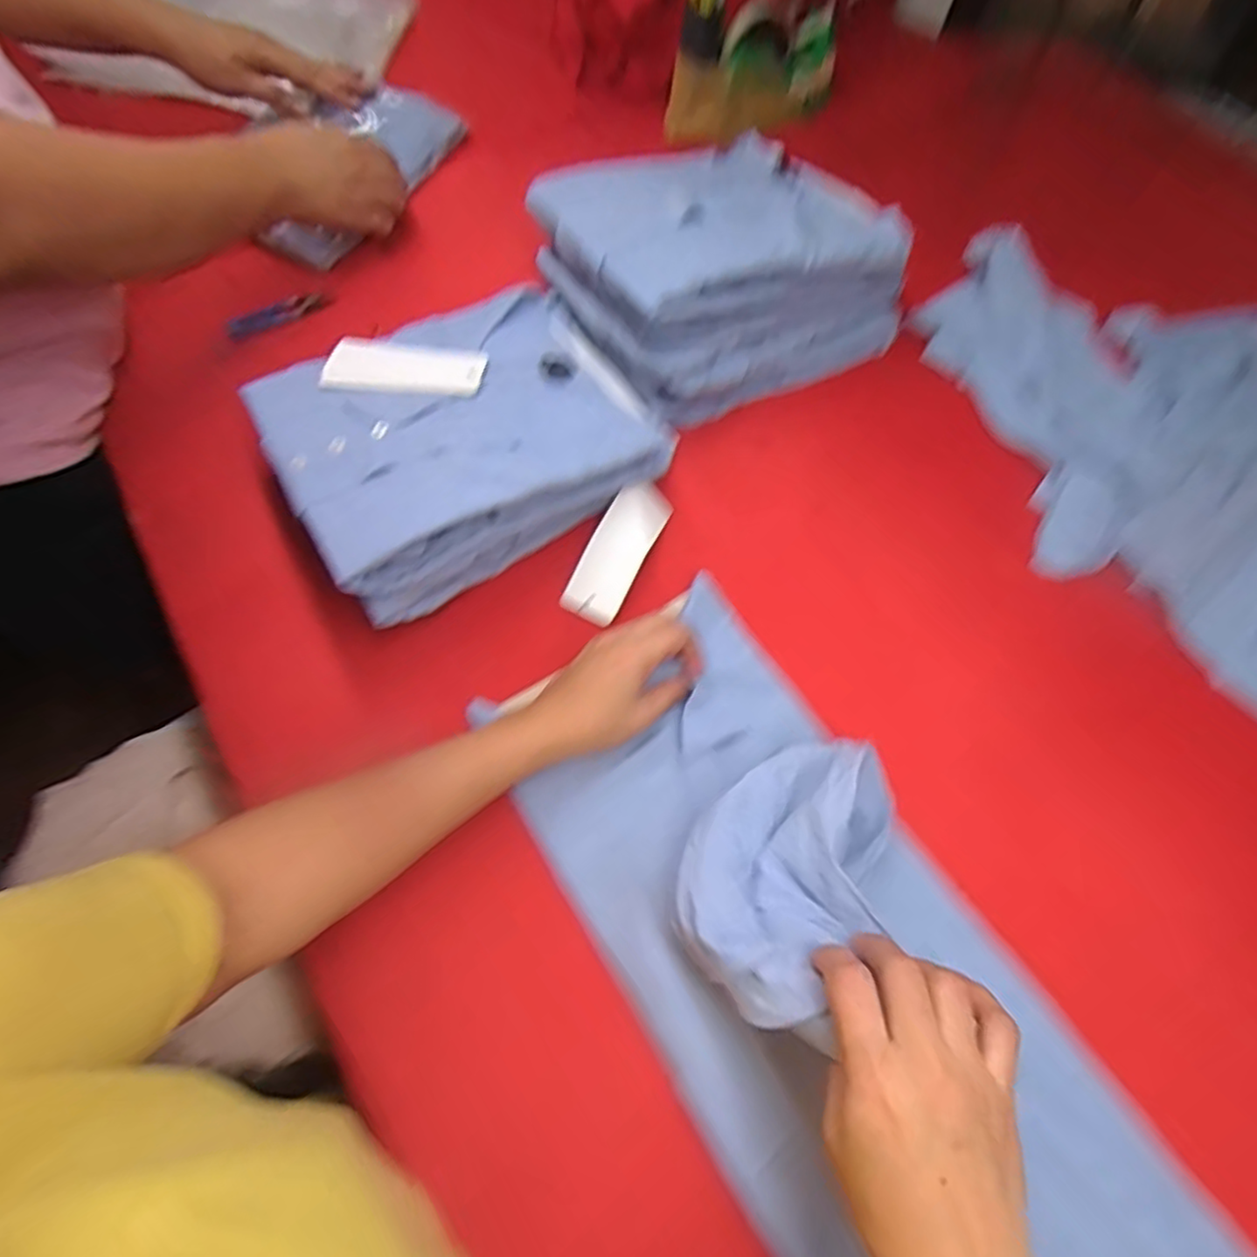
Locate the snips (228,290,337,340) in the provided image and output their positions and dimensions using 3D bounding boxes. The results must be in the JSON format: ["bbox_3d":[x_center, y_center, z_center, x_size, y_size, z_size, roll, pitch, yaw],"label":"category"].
[{"bbox_3d":[-0.329,-0.301,0.632,0.012,0.017,0.099,41,58,17],"label":"snips"}]

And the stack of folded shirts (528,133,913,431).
[{"bbox_3d":[0.077,-0.328,0.586,0.263,0.118,0.237,-25,71,-9],"label":"stack of folded shirts"}]

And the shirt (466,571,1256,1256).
[{"bbox_3d":[0.171,0.255,0.355,0.221,0.100,0.641,-35,73,-15],"label":"shirt"}]

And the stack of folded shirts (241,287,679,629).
[{"bbox_3d":[-0.130,-0.155,0.524,0.273,0.091,0.216,-33,72,-11],"label":"stack of folded shirts"}]

